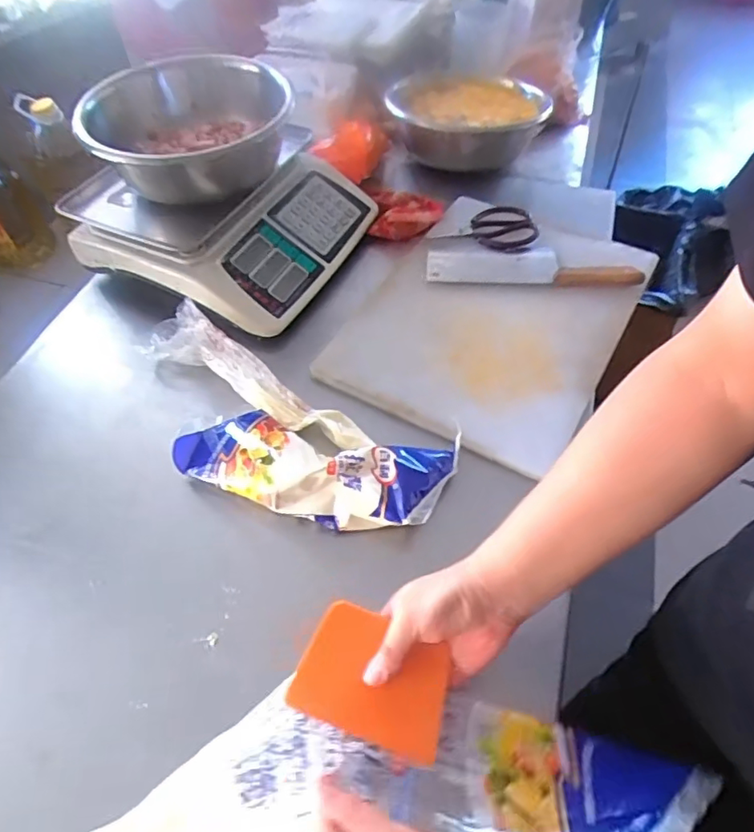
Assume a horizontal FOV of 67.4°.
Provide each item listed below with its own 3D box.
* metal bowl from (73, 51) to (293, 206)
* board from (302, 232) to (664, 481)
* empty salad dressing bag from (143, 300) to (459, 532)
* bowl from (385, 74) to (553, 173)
[{"bbox_3d":[-0.265,-0.408,0.799,0.250,0.116,0.302,-2,53,1],"label":"metal bowl"},{"bbox_3d":[0.162,-0.154,0.804,0.348,0.029,0.445,26,62,16],"label":"board"},{"bbox_3d":[-0.132,0.008,0.670,0.443,0.063,0.177,23,58,20],"label":"empty salad dressing bag"},{"bbox_3d":[0.169,-0.537,1.048,0.276,0.101,0.248,-14,54,-8],"label":"bowl"}]

